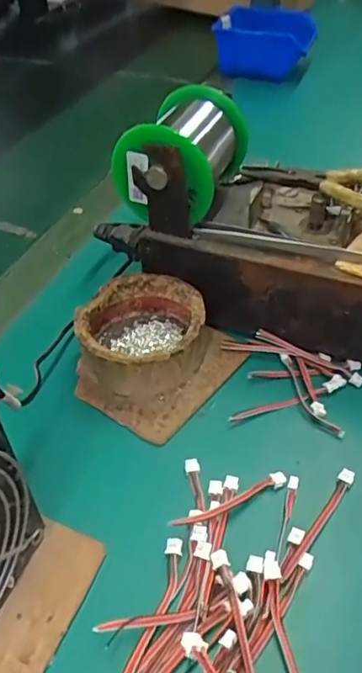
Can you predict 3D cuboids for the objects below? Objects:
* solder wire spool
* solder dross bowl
[{"bbox_3d":[0.001,-0.128,0.367,0.071,0.058,0.083,16,47,17],"label":"solder wire spool"},{"bbox_3d":[-0.026,-0.003,0.368,0.081,0.041,0.082,0,44,0],"label":"solder dross bowl"}]

